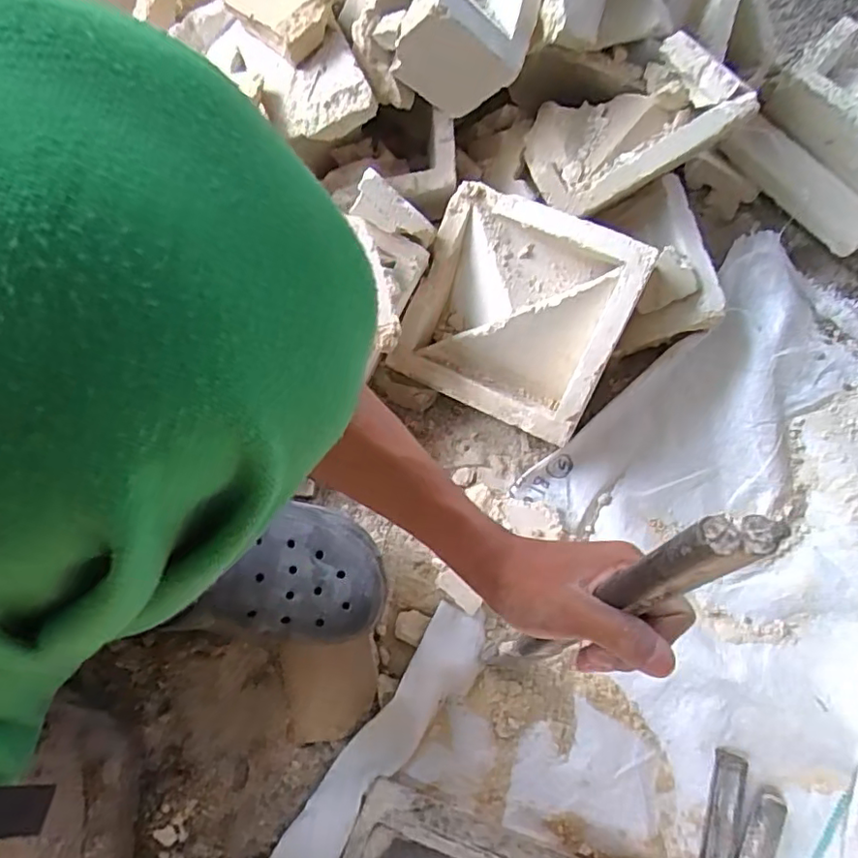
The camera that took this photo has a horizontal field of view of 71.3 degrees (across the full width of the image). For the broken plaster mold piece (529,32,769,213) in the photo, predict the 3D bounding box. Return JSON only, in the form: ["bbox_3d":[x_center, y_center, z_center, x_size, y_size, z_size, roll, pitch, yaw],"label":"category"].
[{"bbox_3d":[0.210,-0.295,0.610,0.213,0.093,0.121,-22,68,17],"label":"broken plaster mold piece"}]

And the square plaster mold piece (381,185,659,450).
[{"bbox_3d":[0.090,-0.115,0.602,0.203,0.069,0.201,27,103,14],"label":"square plaster mold piece"}]

